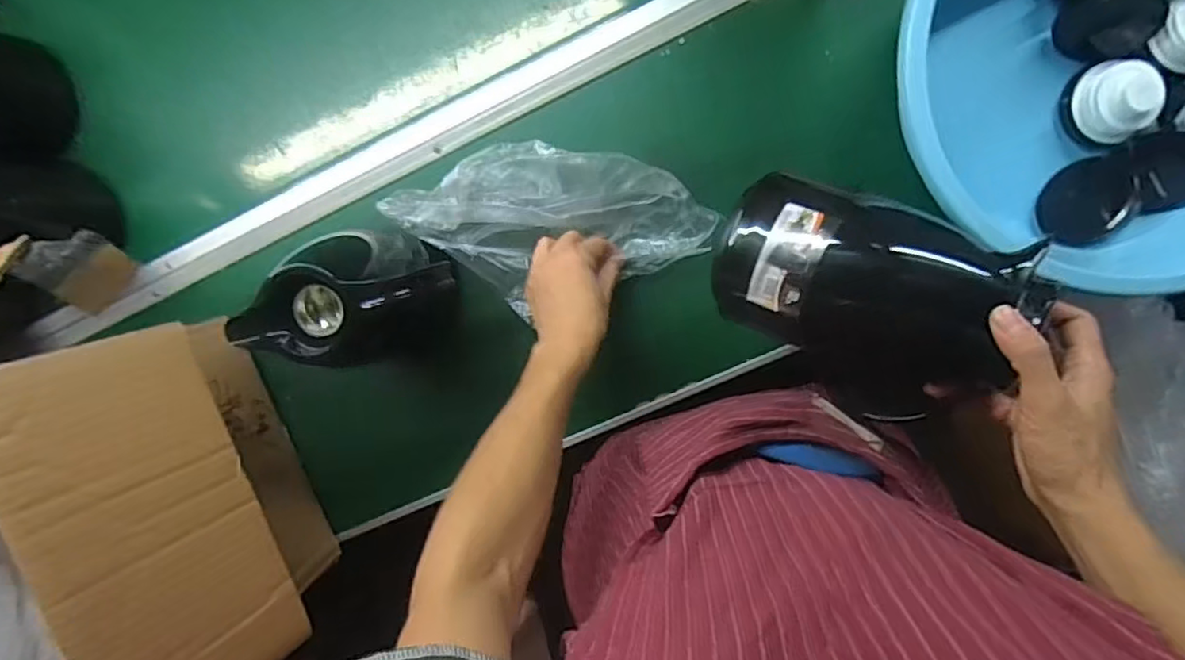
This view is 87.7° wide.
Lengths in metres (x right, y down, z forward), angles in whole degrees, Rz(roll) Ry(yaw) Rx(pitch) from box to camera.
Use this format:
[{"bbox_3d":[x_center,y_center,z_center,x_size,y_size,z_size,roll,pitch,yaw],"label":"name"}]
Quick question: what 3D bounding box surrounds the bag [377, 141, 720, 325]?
[{"bbox_3d":[-0.037,-0.104,0.615,0.302,0.052,0.147,0,98,-2],"label":"bag"}]

